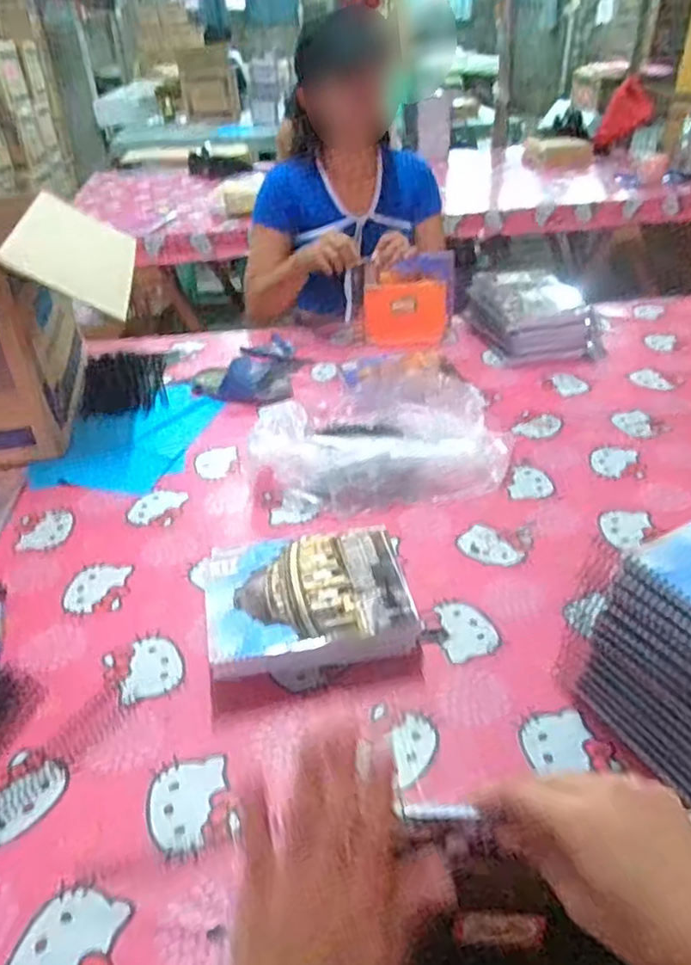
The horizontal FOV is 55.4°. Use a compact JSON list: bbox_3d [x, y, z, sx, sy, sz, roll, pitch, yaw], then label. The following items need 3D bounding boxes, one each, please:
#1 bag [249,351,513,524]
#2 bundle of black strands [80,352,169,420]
[{"bbox_3d":[0.051,-0.070,0.909,0.361,0.099,0.218,-8,35,-9],"label":"bag"},{"bbox_3d":[-0.397,-0.184,1.190,0.139,0.010,0.233,-10,35,-10],"label":"bundle of black strands"}]

